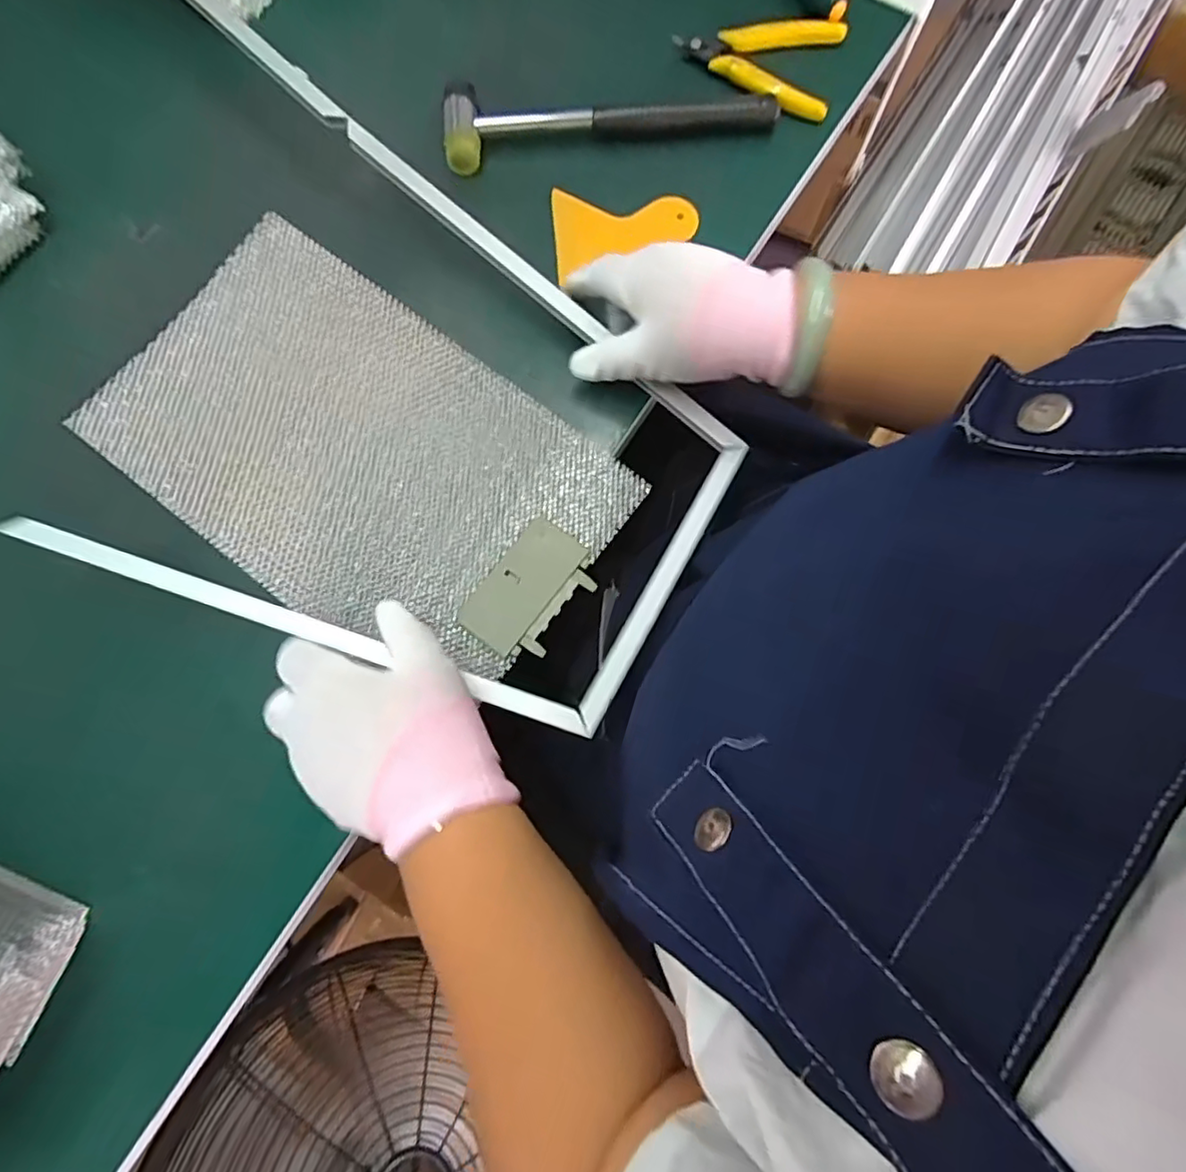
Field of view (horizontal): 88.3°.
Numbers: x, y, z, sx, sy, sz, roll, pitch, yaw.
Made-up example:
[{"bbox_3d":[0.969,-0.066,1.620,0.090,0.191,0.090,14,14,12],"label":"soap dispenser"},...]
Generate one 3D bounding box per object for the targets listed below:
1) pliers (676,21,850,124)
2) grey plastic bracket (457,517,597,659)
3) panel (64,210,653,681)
[{"bbox_3d":[0.121,-0.392,0.450,0.116,0.011,0.074,15,80,3],"label":"pliers"},{"bbox_3d":[-0.038,0.003,0.383,0.056,0.005,0.085,37,82,6],"label":"grey plastic bracket"},{"bbox_3d":[-0.156,-0.087,0.403,0.325,0.011,0.197,37,82,6],"label":"panel"}]

